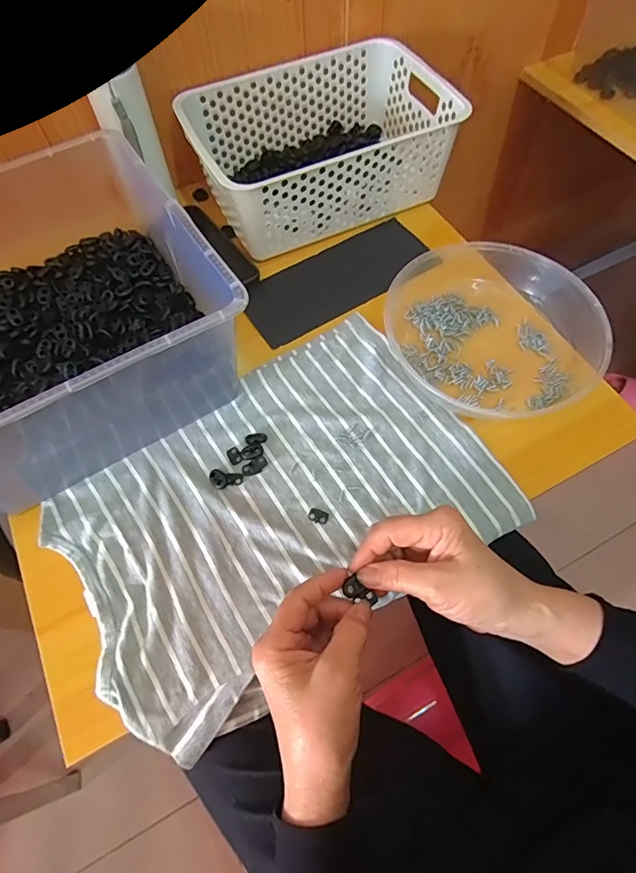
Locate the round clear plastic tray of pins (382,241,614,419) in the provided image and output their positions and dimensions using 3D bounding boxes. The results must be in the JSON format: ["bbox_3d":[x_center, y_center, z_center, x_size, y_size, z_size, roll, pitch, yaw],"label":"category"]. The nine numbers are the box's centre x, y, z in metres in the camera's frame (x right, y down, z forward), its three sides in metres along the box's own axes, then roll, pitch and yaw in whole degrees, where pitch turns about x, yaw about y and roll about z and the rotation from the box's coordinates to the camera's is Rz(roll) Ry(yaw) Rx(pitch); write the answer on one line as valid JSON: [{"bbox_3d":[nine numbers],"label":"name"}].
[{"bbox_3d":[0.189,-0.124,0.512,0.210,0.040,0.228,0,63,1],"label":"round clear plastic tray of pins"}]

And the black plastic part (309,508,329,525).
[{"bbox_3d":[0.000,0.073,0.431,0.018,0.004,0.012,18,65,9],"label":"black plastic part"}]

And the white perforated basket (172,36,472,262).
[{"bbox_3d":[0.002,-0.366,0.600,0.309,0.105,0.215,-24,65,-11],"label":"white perforated basket"}]

